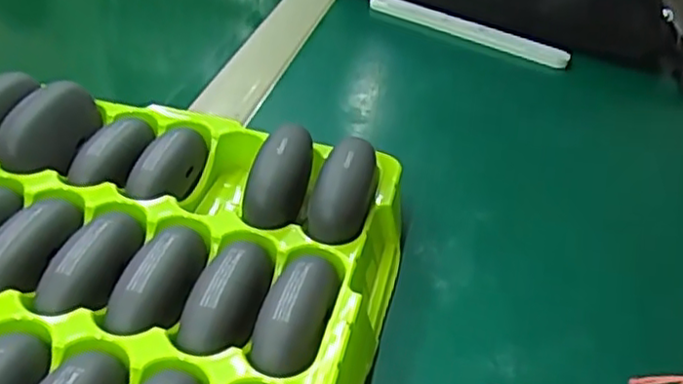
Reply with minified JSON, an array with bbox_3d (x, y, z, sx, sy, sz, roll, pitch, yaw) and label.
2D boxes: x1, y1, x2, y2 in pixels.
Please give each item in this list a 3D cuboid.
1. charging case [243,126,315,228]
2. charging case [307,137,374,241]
[{"bbox_3d":[-0.028,-0.010,0.328,0.027,0.019,0.063,12,56,7],"label":"charging case"},{"bbox_3d":[0.002,-0.003,0.323,0.025,0.017,0.060,15,58,11],"label":"charging case"}]

